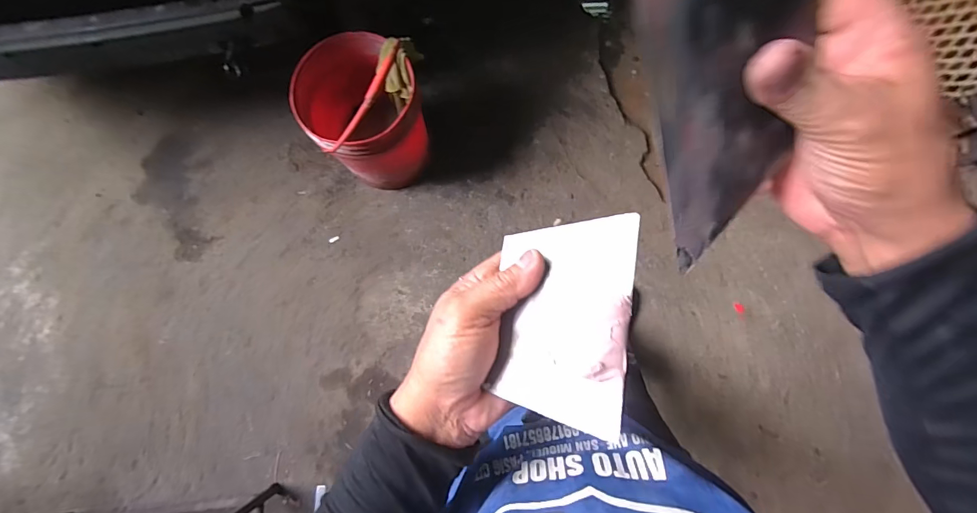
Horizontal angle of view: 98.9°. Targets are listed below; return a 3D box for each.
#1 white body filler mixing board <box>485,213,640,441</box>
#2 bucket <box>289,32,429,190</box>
[{"bbox_3d":[0.042,0.036,0.245,0.085,0.010,0.117,-8,66,37],"label":"white body filler mixing board"},{"bbox_3d":[-0.330,-0.381,1.167,0.296,0.456,0.281,0,80,1],"label":"bucket"}]

